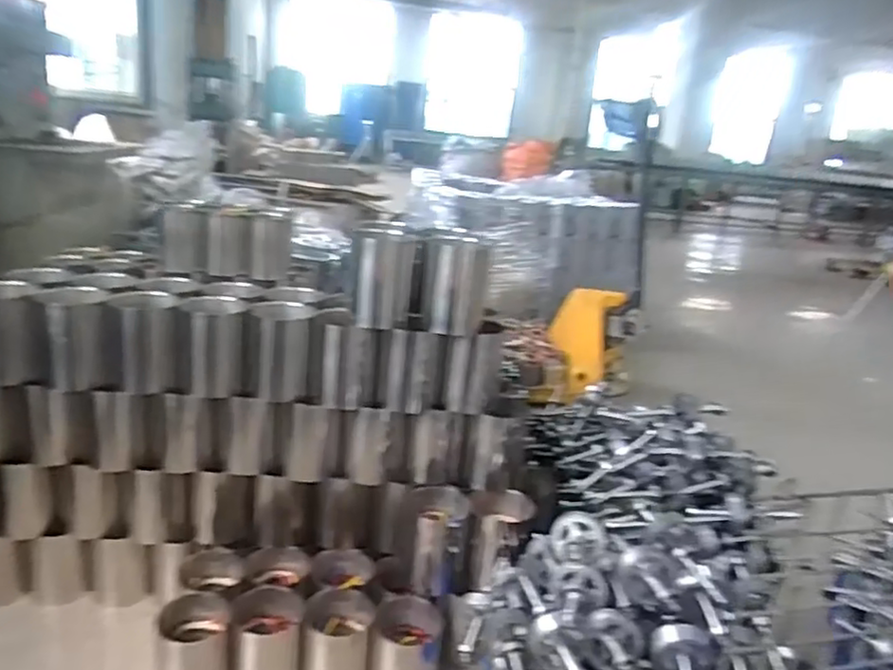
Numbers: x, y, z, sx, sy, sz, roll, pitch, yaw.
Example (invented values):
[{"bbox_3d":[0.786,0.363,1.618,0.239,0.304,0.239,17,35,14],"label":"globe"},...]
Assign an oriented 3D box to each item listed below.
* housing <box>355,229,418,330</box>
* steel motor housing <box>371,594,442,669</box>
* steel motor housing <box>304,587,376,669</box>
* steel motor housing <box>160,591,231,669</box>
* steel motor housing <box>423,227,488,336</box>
[{"bbox_3d":[-0.120,-0.109,1.218,0.111,0.167,0.101,4,17,-5],"label":"housing"},{"bbox_3d":[-0.074,0.577,1.181,0.115,0.167,0.114,6,17,2],"label":"steel motor housing"},{"bbox_3d":[-0.197,0.562,1.182,0.116,0.160,0.114,4,18,-7],"label":"steel motor housing"},{"bbox_3d":[-0.433,0.555,1.128,0.116,0.184,0.097,-1,19,-22],"label":"steel motor housing"},{"bbox_3d":[0.017,-0.105,1.237,0.118,0.182,0.111,6,17,1],"label":"steel motor housing"}]

